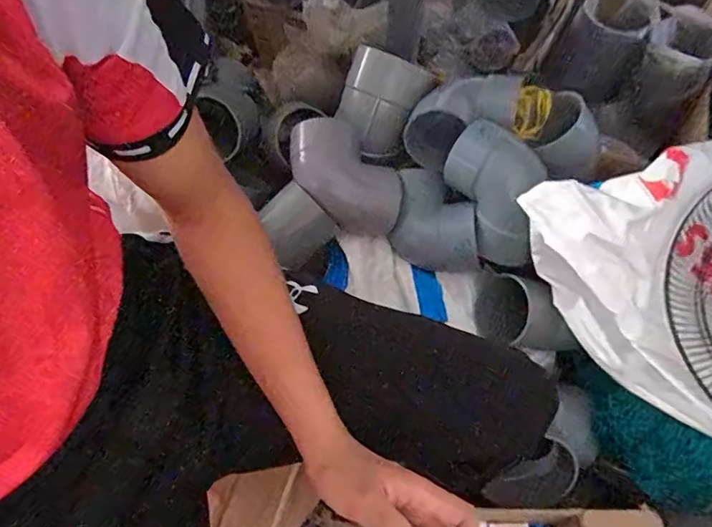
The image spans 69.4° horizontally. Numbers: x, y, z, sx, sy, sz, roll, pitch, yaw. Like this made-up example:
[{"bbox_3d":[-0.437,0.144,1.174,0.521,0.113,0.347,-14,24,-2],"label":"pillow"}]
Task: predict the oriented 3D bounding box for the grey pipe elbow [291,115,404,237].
[{"bbox_3d":[-0.020,-0.143,0.881,0.114,0.101,0.224,-39,67,-24],"label":"grey pipe elbow"}]

